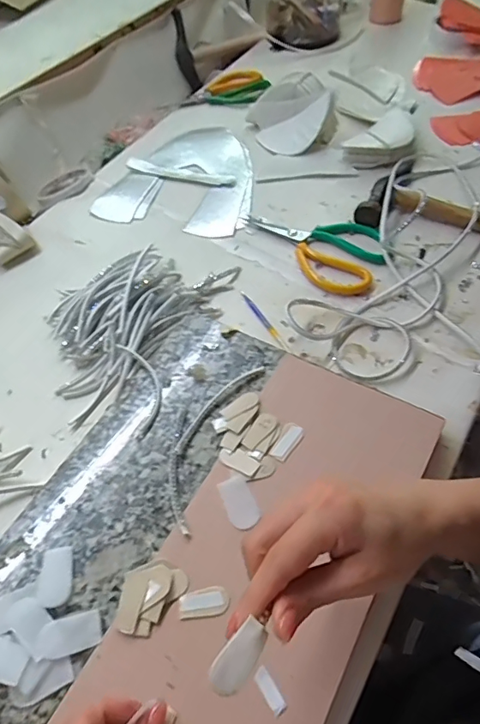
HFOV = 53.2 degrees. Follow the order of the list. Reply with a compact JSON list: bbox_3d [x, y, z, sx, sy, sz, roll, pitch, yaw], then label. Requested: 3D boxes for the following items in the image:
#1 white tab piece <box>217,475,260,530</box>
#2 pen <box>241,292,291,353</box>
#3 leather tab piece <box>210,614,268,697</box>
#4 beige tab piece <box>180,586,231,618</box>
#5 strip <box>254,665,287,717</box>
[{"bbox_3d":[-0.002,0.115,0.395,0.022,0.004,0.043,-24,57,-13],"label":"white tab piece"},{"bbox_3d":[0.027,-0.047,0.532,0.008,0.004,0.096,-28,58,-15],"label":"pen"},{"bbox_3d":[0.000,0.150,0.244,0.017,0.005,0.036,34,68,24],"label":"leather tab piece"},{"bbox_3d":[-0.027,0.177,0.355,0.037,0.004,0.018,-8,55,-1],"label":"beige tab piece"},{"bbox_3d":[0.020,0.221,0.322,0.010,0.004,0.030,-32,73,-9],"label":"strip"}]

